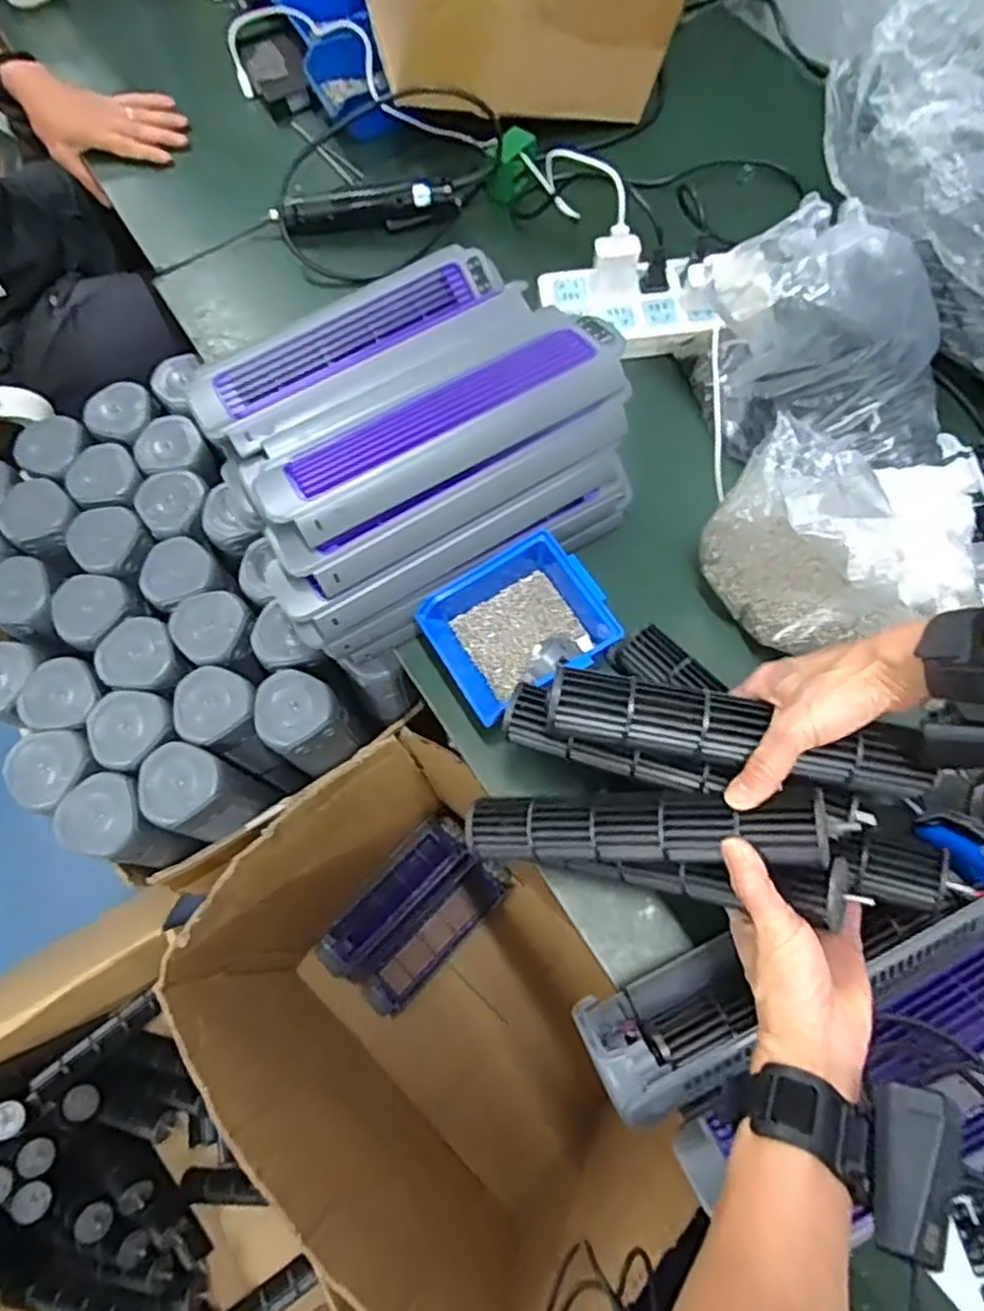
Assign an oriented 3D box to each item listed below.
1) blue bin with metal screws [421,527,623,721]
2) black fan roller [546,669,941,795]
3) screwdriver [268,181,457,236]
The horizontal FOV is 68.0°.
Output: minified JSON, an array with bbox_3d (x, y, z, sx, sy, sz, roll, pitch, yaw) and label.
[{"bbox_3d":[0.022,-0.023,0.605,0.135,0.051,0.126,-31,74,-9],"label":"blue bin with metal screws"},{"bbox_3d":[0.143,0.050,0.444,0.217,0.044,0.042,11,72,6],"label":"black fan roller"},{"bbox_3d":[-0.136,-0.486,0.797,0.197,0.046,0.033,-10,72,-3],"label":"screwdriver"}]

